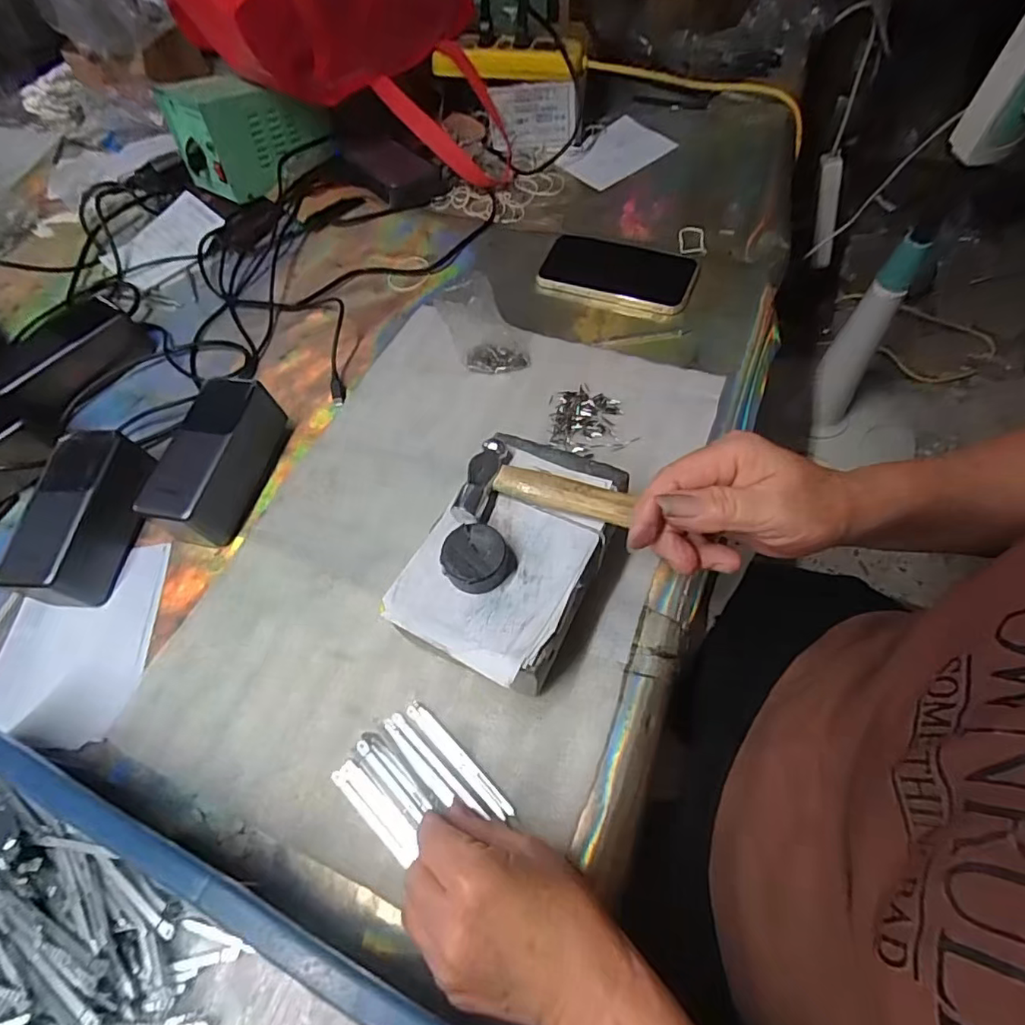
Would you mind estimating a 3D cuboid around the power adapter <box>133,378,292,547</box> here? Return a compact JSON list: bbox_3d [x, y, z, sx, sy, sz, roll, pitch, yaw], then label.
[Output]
[{"bbox_3d":[-0.238,-0.042,0.456,0.057,0.053,0.130,12,61,11],"label":"power adapter"}]

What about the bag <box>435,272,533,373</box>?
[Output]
[{"bbox_3d":[-0.023,-0.162,0.483,0.072,0.087,0.029,-9,59,-1],"label":"bag"}]

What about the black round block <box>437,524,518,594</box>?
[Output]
[{"bbox_3d":[-0.021,0.029,0.338,0.038,0.021,0.038,-3,60,4],"label":"black round block"}]

